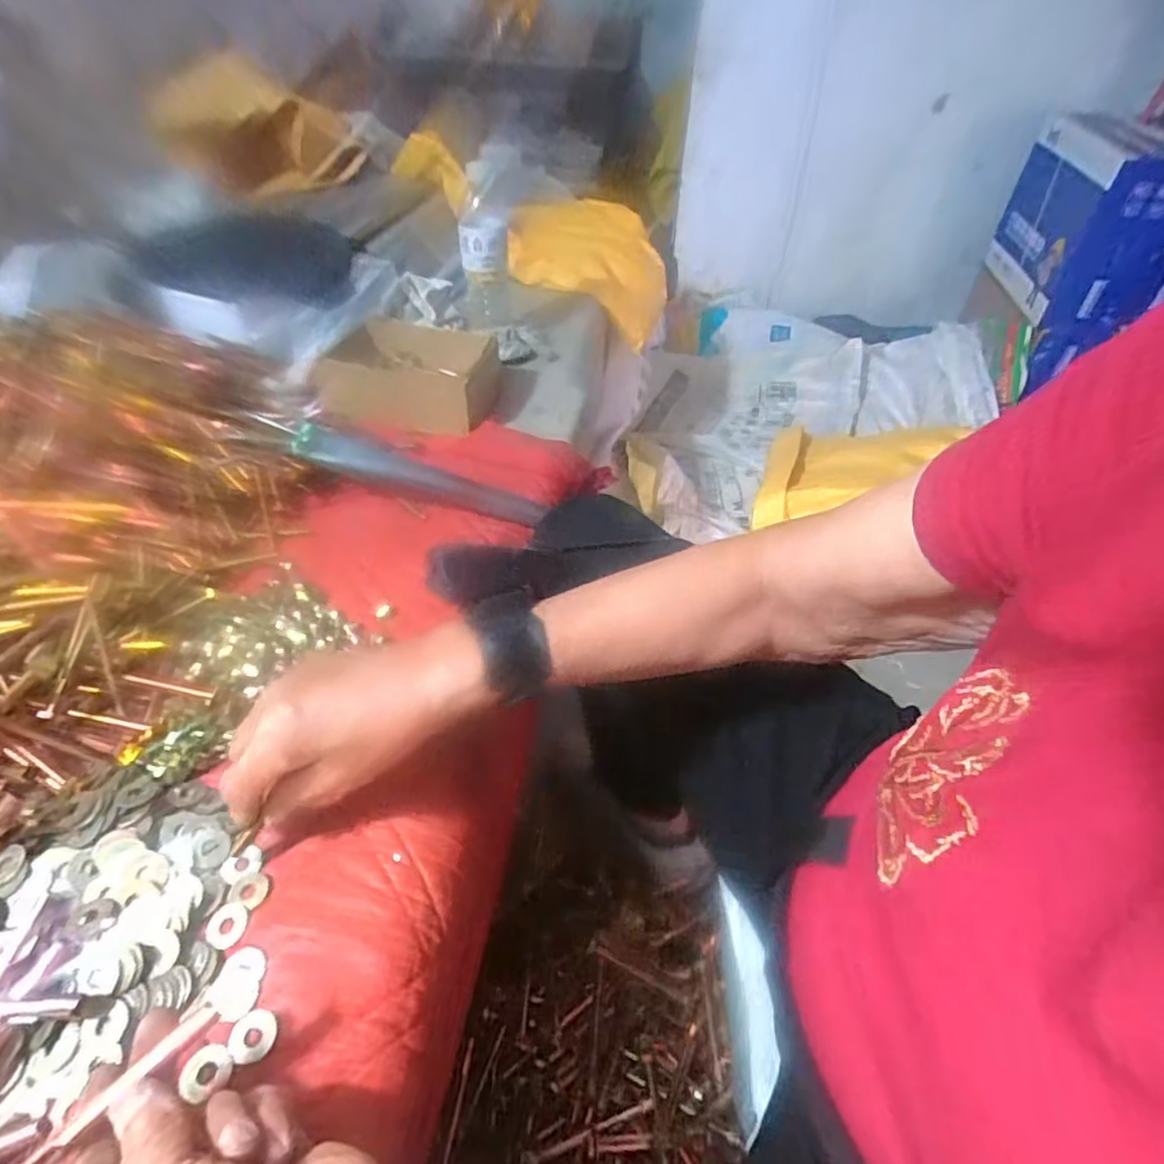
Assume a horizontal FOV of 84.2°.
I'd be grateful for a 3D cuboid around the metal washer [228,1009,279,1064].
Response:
[{"bbox_3d":[-0.158,0.217,0.309,0.020,0.004,0.022,9,43,-9],"label":"metal washer"}]

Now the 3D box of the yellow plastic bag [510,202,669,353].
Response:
[{"bbox_3d":[0.022,-0.595,1.212,0.304,0.175,0.316,0,42,-3],"label":"yellow plastic bag"}]

